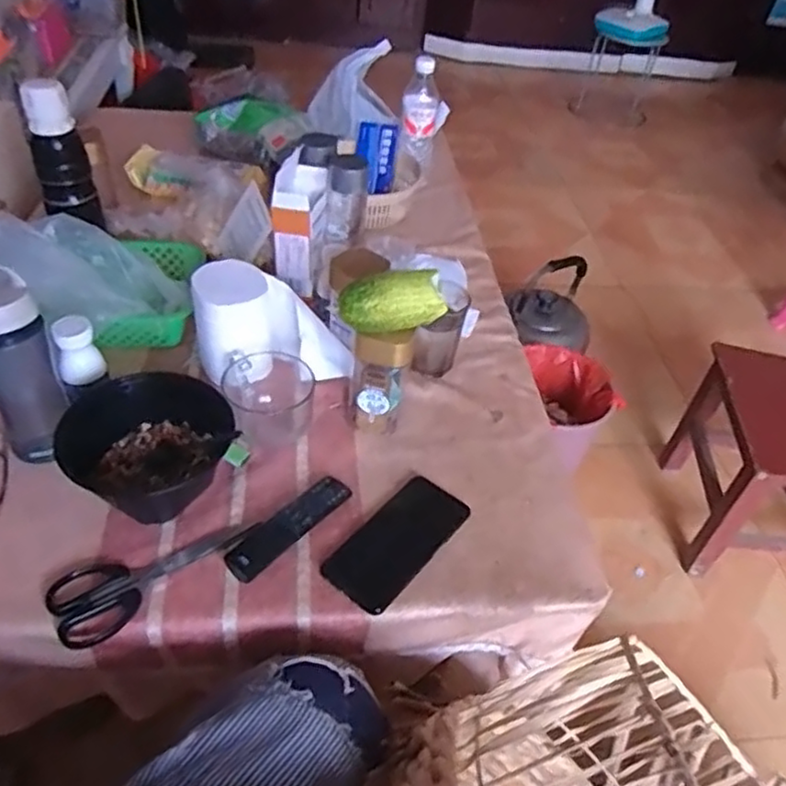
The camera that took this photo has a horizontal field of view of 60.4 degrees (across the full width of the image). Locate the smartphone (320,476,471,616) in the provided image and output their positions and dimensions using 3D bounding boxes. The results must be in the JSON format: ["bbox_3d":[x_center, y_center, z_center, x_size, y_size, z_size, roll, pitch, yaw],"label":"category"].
[{"bbox_3d":[0.006,0.150,0.690,0.075,0.014,0.162,31,49,24],"label":"smartphone"}]

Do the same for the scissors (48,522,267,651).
[{"bbox_3d":[-0.226,0.163,0.643,0.190,0.010,0.071,-27,53,-31],"label":"scissors"}]

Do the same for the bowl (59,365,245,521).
[{"bbox_3d":[-0.253,0.044,0.706,0.173,0.077,0.149,-21,50,-26],"label":"bowl"}]

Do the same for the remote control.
[{"bbox_3d":[-0.103,0.131,0.683,0.037,0.023,0.153,31,49,24],"label":"remote control"}]

